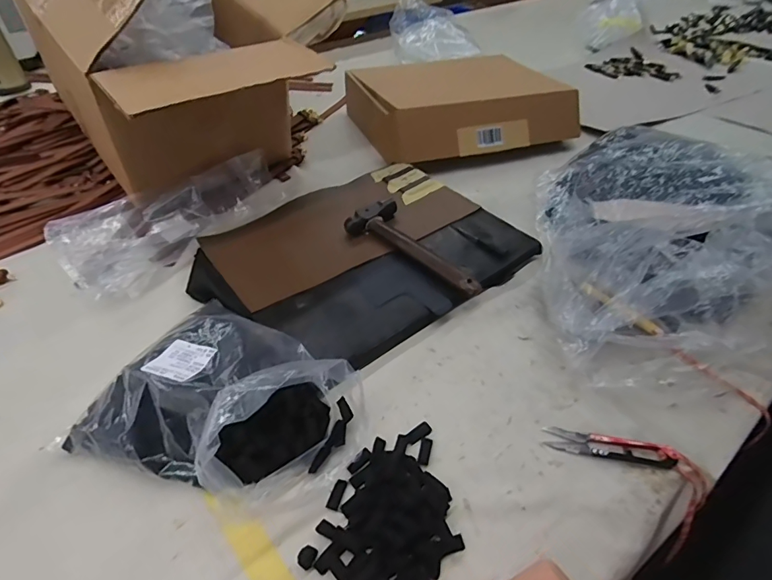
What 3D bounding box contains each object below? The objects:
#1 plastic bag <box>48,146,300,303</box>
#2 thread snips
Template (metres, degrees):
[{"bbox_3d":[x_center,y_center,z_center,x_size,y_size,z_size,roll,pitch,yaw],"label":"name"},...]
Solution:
[{"bbox_3d":[-0.283,-0.120,0.601,0.170,0.056,0.321,30,52,26],"label":"plastic bag"},{"bbox_3d":[0.194,0.135,0.379,0.104,0.010,0.023,8,45,8],"label":"thread snips"}]

